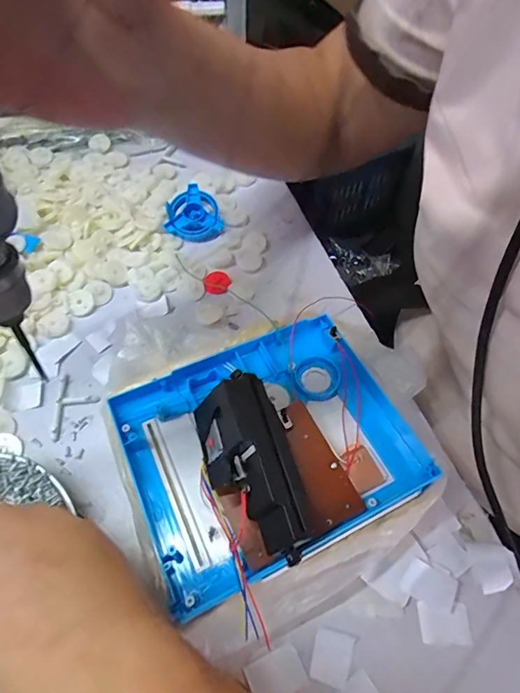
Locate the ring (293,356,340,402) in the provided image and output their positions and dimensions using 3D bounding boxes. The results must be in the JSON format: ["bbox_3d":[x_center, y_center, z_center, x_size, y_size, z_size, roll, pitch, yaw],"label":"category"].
[{"bbox_3d":[0.038,0.022,0.292,0.030,0.008,0.030,1,56,-2],"label":"ring"}]

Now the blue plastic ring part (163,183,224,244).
[{"bbox_3d":[-0.064,-0.123,0.402,0.052,0.010,0.053,-37,86,-13],"label":"blue plastic ring part"}]

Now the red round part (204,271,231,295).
[{"bbox_3d":[-0.038,-0.056,0.373,0.022,0.005,0.022,1,56,-2],"label":"red round part"}]

